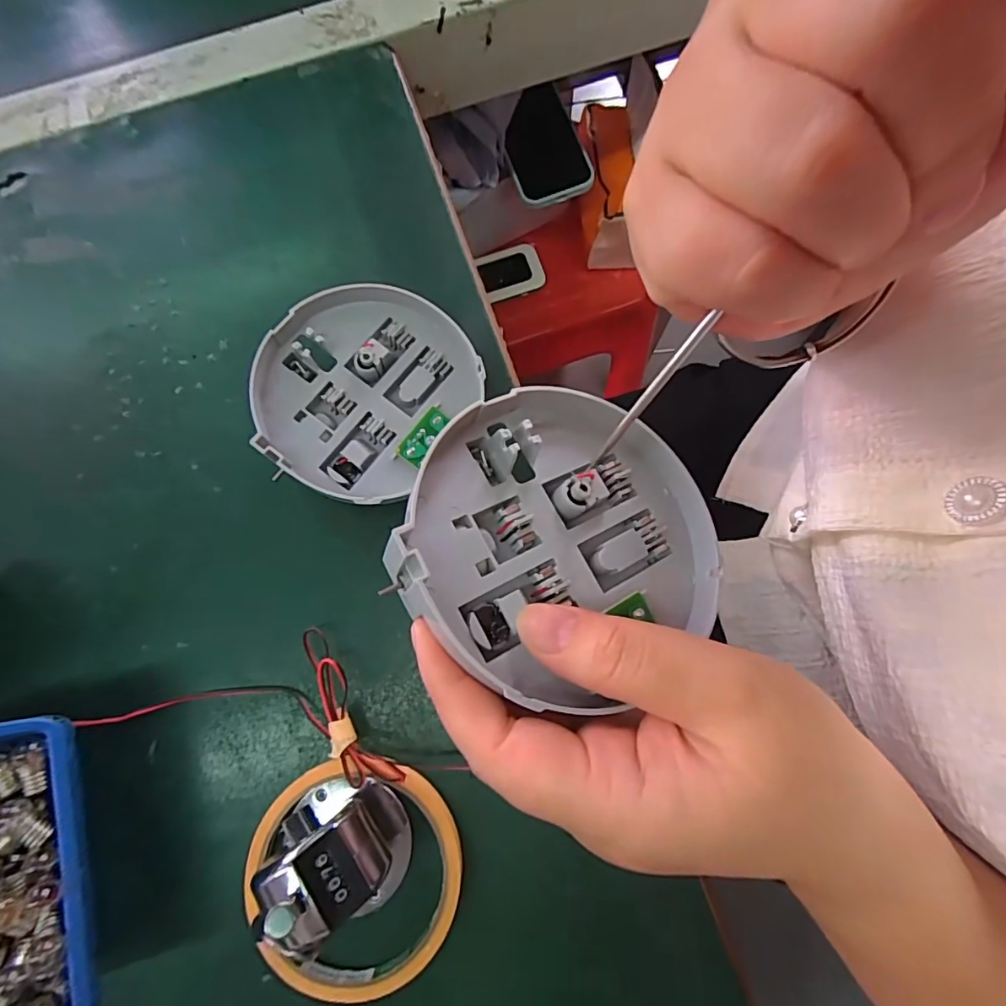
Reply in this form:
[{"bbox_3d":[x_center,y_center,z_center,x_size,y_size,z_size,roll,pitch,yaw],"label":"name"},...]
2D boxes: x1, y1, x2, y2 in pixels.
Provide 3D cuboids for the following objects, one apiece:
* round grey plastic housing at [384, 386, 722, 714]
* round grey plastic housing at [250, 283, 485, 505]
[{"bbox_3d":[0.022,0.012,0.172,0.104,0.017,0.106,7,67,-16],"label":"round grey plastic housing"},{"bbox_3d":[-0.067,-0.054,0.256,0.092,0.034,0.104,35,80,8],"label":"round grey plastic housing"}]

